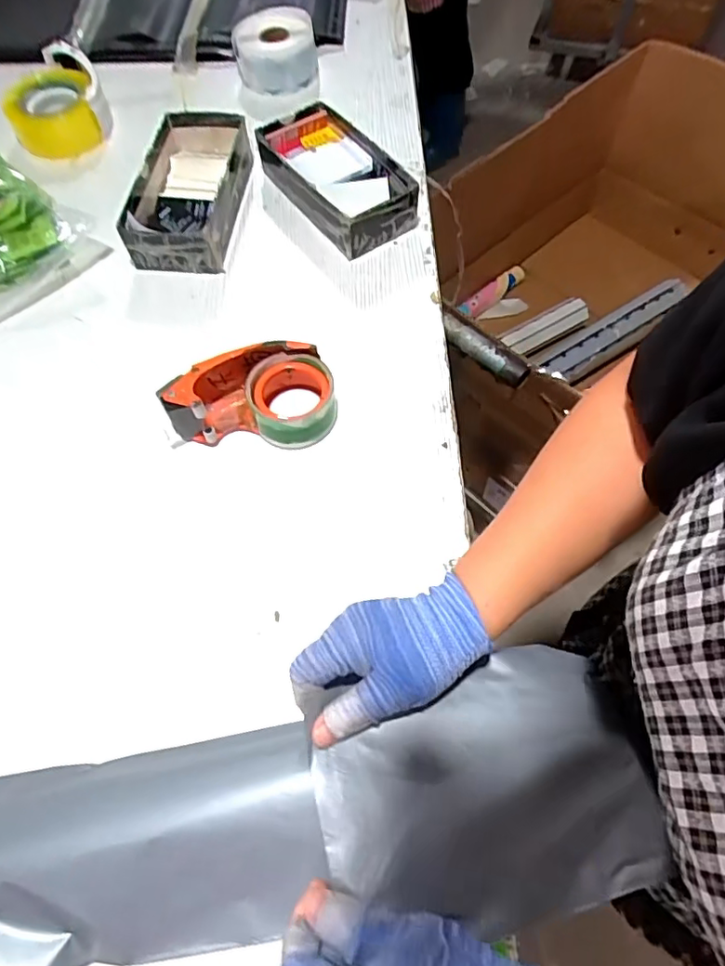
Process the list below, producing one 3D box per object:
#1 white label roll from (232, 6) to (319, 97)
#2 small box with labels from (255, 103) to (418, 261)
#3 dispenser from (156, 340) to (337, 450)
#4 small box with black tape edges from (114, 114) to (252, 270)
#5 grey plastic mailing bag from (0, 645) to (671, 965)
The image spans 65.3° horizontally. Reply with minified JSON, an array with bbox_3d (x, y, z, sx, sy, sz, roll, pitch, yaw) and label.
[{"bbox_3d":[-0.124,-0.615,0.806,0.115,0.062,0.105,-9,64,2],"label":"white label roll"},{"bbox_3d":[-0.034,-0.374,0.692,0.111,0.052,0.216,-32,65,-11],"label":"small box with labels"},{"bbox_3d":[-0.111,-0.086,0.545,0.164,0.057,0.089,-4,62,2],"label":"dispenser"},{"bbox_3d":[-0.213,-0.357,0.692,0.121,0.053,0.225,4,64,7],"label":"small box with black tape edges"},{"bbox_3d":[-0.060,0.214,0.360,0.467,0.052,0.136,-12,63,2],"label":"grey plastic mailing bag"}]

